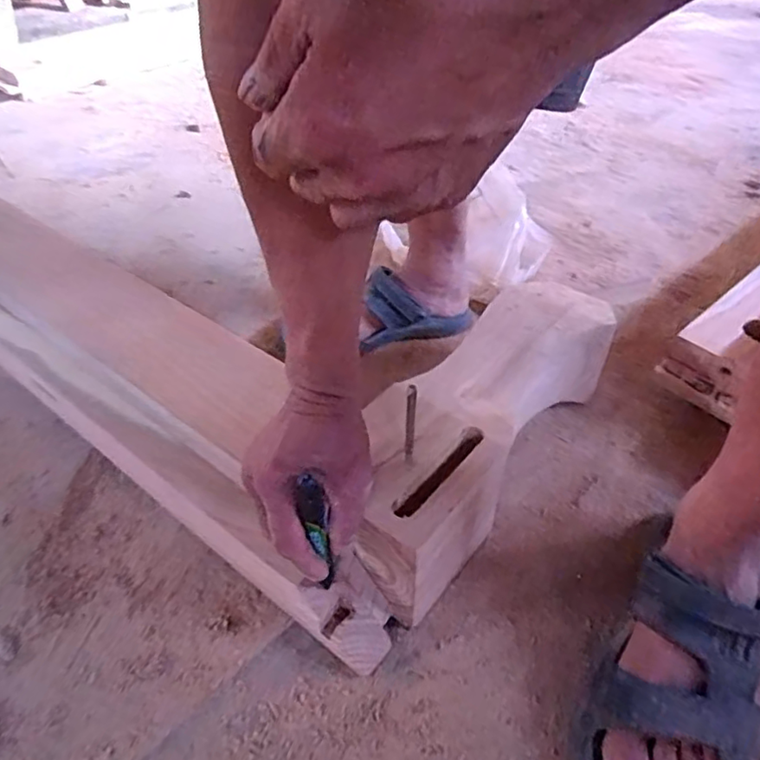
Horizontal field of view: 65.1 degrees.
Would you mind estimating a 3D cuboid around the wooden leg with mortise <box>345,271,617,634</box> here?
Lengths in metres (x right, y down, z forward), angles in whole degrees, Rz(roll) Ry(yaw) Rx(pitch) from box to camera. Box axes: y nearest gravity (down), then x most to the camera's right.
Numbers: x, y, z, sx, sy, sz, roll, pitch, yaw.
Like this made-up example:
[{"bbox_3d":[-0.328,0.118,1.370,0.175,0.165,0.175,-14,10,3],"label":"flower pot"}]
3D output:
[{"bbox_3d":[0.098,0.047,0.601,0.124,0.125,0.380,28,49,29],"label":"wooden leg with mortise"}]

